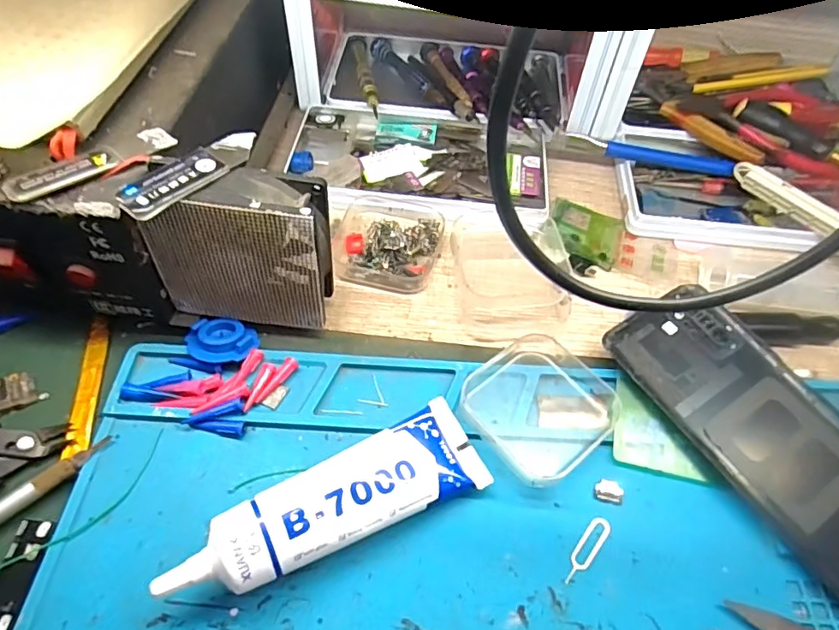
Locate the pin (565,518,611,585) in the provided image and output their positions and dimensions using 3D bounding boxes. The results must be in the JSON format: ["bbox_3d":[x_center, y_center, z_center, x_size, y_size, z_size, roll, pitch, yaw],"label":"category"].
[{"bbox_3d":[0.073,0.101,0.233,0.009,0.004,0.033,36,61,20],"label":"pin"}]

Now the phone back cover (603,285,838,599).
[{"bbox_3d":[0.167,0.055,0.263,0.073,0.011,0.155,-26,60,-19],"label":"phone back cover"}]

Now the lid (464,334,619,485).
[{"bbox_3d":[0.058,0.043,0.265,0.066,0.013,0.064,-33,63,-23],"label":"lid"}]

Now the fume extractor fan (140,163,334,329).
[{"bbox_3d":[-0.084,-0.029,0.265,0.080,0.085,0.028,4,55,0],"label":"fume extractor fan"}]

